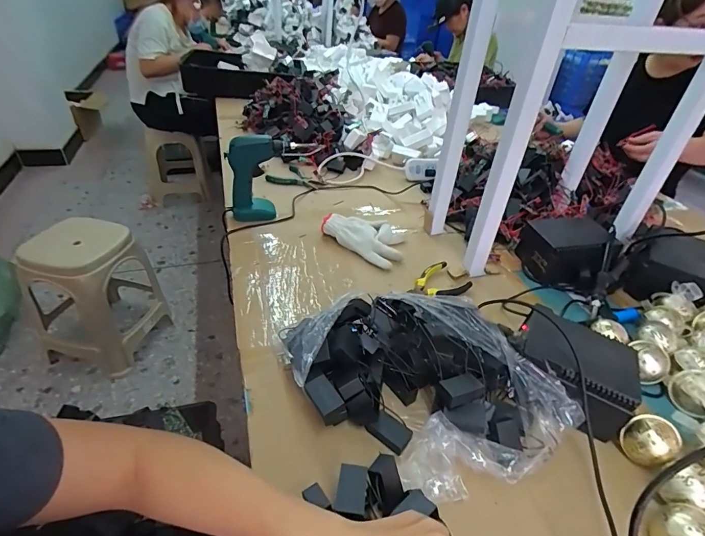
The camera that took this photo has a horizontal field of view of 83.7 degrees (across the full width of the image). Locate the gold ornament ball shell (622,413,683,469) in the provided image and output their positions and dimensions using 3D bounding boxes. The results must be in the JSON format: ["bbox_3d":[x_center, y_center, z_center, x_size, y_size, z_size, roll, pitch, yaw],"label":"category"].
[{"bbox_3d":[0.358,0.212,0.477,0.044,0.053,0.050,-14,42,-24],"label":"gold ornament ball shell"}]

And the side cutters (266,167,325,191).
[{"bbox_3d":[-0.144,-0.227,1.019,0.129,0.011,0.093,27,43,25],"label":"side cutters"}]

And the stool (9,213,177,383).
[{"bbox_3d":[-0.903,0.078,1.389,0.348,0.433,0.361,12,38,9],"label":"stool"}]

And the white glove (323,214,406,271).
[{"bbox_3d":[0.035,-0.069,0.818,0.175,0.034,0.120,31,44,29],"label":"white glove"}]

